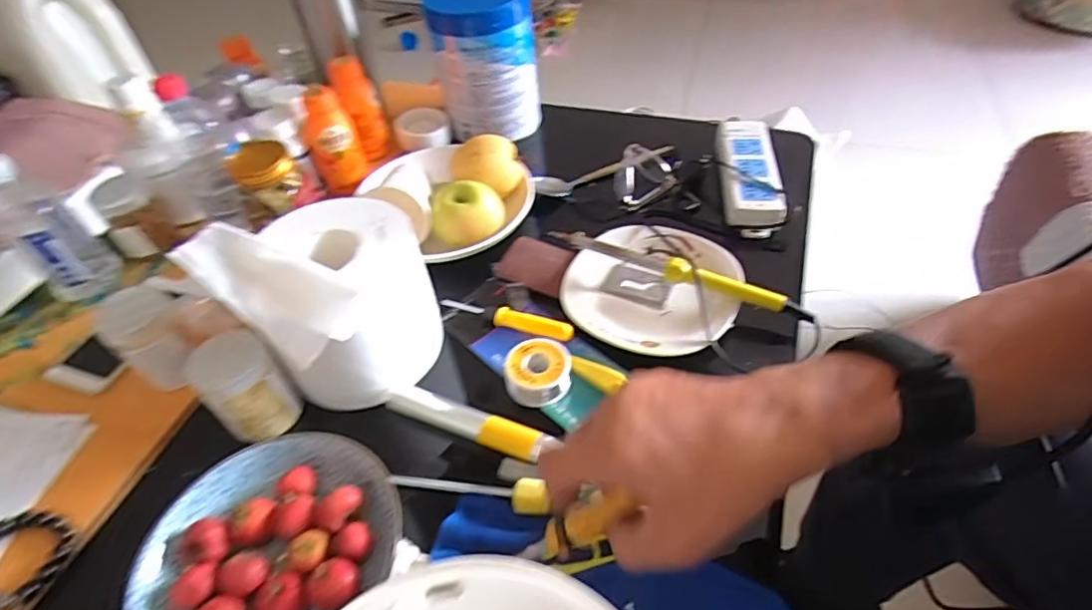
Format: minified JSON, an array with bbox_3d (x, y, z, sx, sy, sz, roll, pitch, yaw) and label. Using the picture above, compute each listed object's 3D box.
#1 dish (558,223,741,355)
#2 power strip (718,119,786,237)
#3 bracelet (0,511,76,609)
[{"bbox_3d":[0.104,-0.016,0.583,0.164,0.033,0.163,15,51,18],"label":"dish"},{"bbox_3d":[0.240,-0.156,0.696,0.066,0.038,0.179,2,48,8],"label":"power strip"},{"bbox_3d":[-0.403,0.192,0.443,0.078,0.012,0.068,7,49,12],"label":"bracelet"}]

